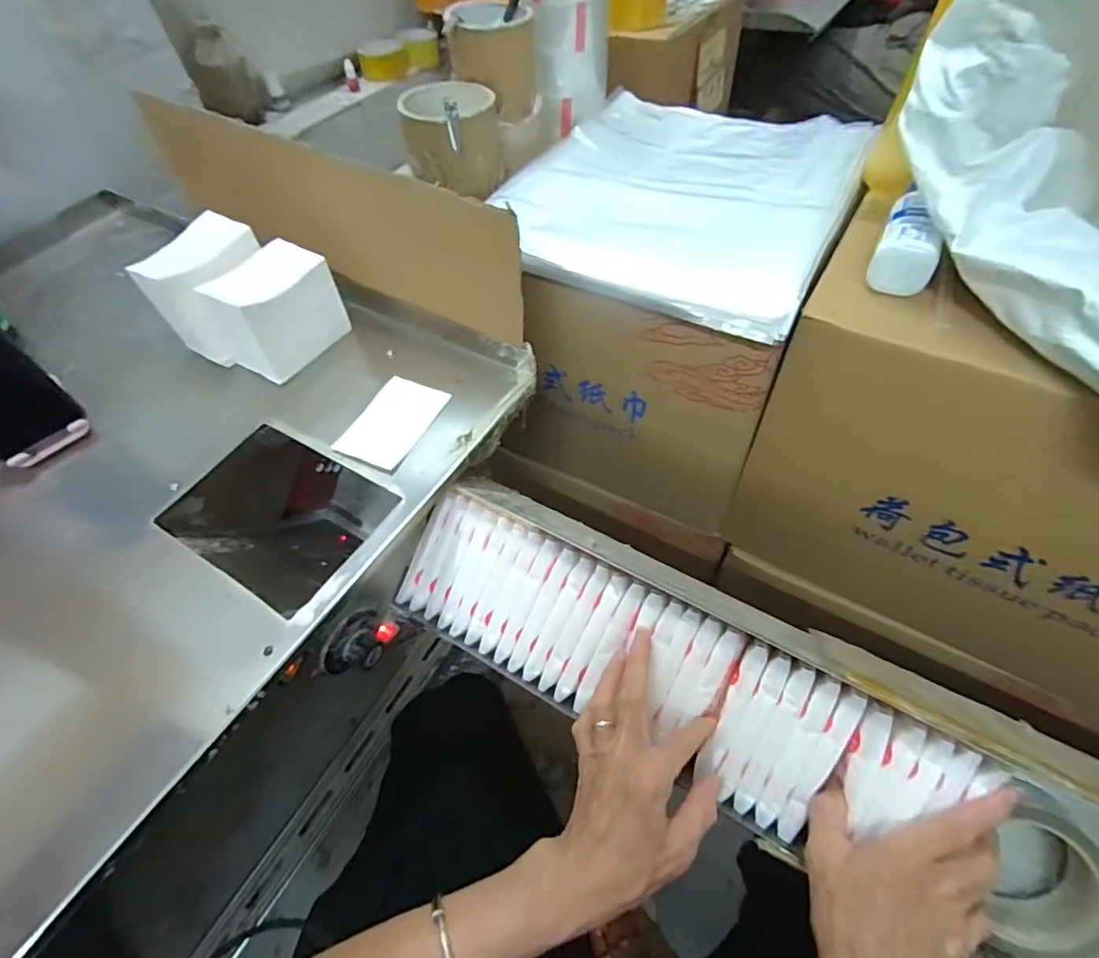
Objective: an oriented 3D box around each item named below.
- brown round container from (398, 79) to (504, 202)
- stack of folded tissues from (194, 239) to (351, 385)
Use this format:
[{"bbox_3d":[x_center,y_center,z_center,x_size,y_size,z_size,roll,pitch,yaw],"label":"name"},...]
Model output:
[{"bbox_3d":[-0.105,-0.370,0.587,0.105,0.081,0.090,-6,54,0],"label":"brown round container"},{"bbox_3d":[-0.268,-0.162,0.543,0.072,0.101,0.103,24,59,20],"label":"stack of folded tissues"}]

